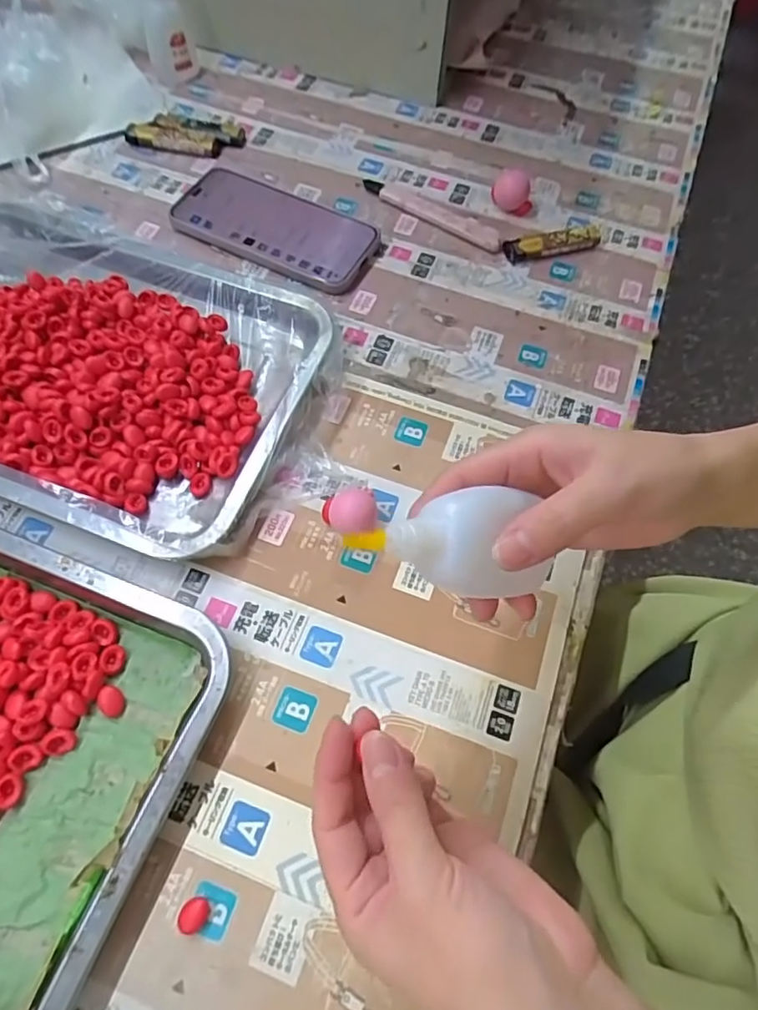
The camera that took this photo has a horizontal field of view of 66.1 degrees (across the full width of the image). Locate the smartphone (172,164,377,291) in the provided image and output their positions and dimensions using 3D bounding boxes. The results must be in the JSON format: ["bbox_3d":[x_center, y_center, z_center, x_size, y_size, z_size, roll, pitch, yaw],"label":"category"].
[{"bbox_3d":[-0.082,-0.224,0.468,0.164,0.013,0.080,24,64,10],"label":"smartphone"}]

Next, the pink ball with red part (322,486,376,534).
[{"bbox_3d":[-0.019,0.007,0.352,0.031,0.024,0.029,1,62,-2],"label":"pink ball with red part"}]

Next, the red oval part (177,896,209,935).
[{"bbox_3d":[-0.086,0.189,0.269,0.012,0.004,0.015,28,64,11],"label":"red oval part"}]

